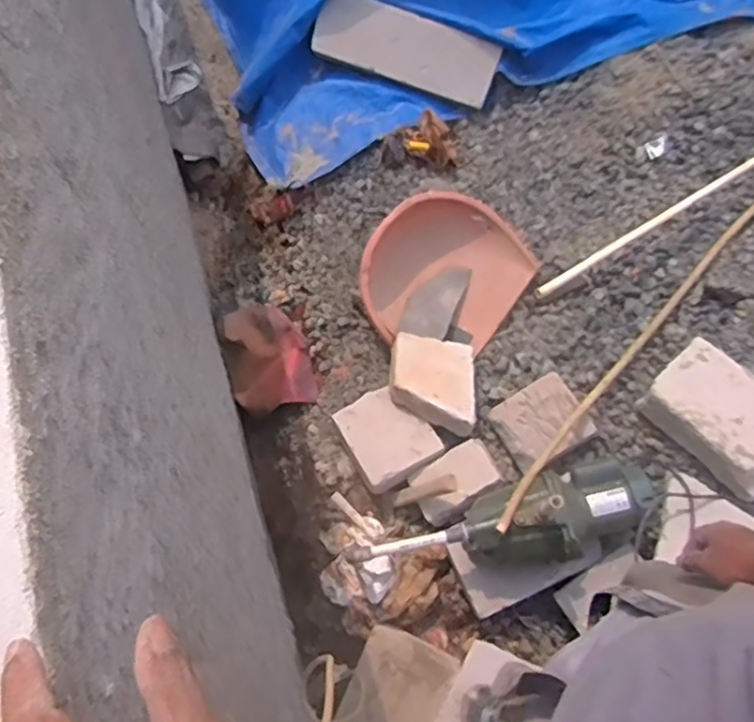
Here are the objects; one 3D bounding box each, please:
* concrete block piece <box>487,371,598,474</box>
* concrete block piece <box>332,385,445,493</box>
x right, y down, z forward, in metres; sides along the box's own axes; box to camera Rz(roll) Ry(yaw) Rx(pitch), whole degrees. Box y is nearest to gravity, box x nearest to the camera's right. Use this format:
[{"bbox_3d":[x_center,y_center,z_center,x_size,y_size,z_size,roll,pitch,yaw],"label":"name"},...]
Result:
[{"bbox_3d":[0.365,0.133,1.429,0.177,0.083,0.165,-28,68,-13],"label":"concrete block piece"},{"bbox_3d":[0.024,0.179,1.544,0.195,0.057,0.222,-29,69,-14],"label":"concrete block piece"}]

